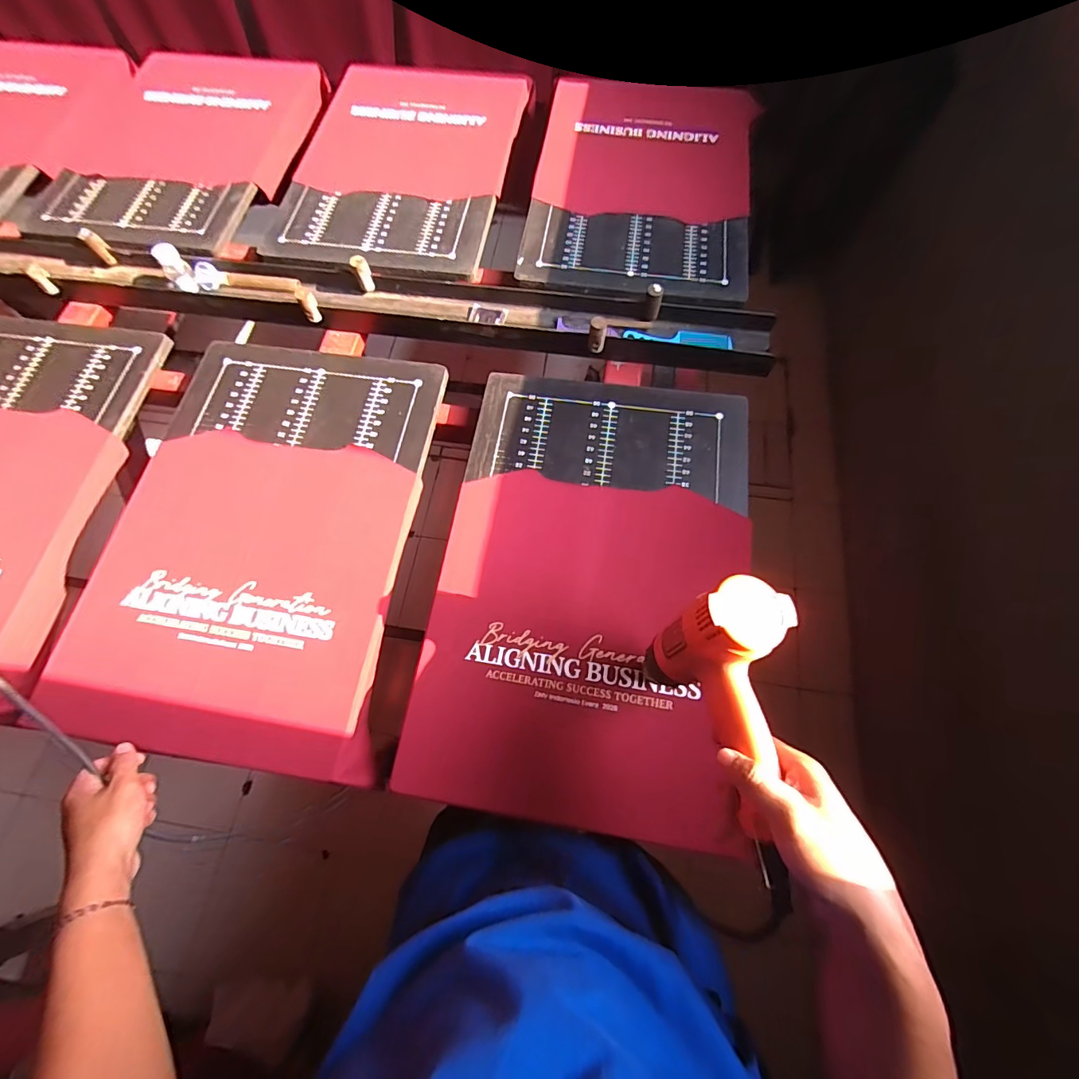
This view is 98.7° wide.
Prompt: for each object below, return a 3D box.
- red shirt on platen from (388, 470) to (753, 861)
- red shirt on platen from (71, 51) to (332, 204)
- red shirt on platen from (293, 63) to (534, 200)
[{"bbox_3d":[0.053,0.120,0.582,0.381,0.018,0.413,8,69,5],"label":"red shirt on platen"},{"bbox_3d":[-0.711,-0.903,0.999,0.454,0.049,0.455,8,69,5],"label":"red shirt on platen"},{"bbox_3d":[-0.254,-0.847,0.954,0.407,0.043,0.393,6,69,4],"label":"red shirt on platen"}]

